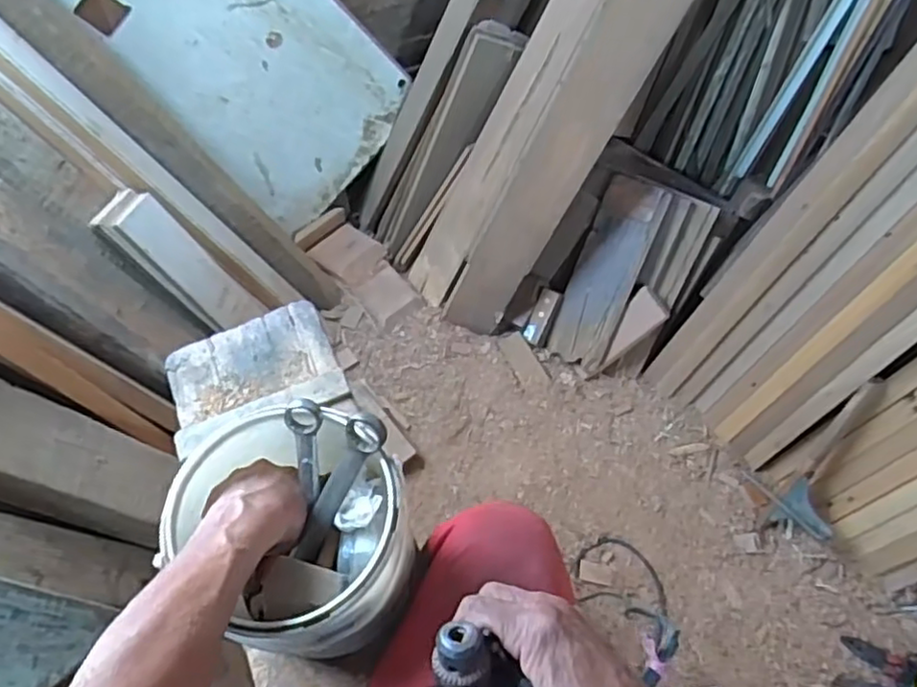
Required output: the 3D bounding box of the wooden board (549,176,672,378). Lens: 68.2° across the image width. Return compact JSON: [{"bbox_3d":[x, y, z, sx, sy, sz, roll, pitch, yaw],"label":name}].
[{"bbox_3d":[0.300,-0.140,1.391,0.133,0.389,0.020,30,19,32],"label":"wooden board"}]

